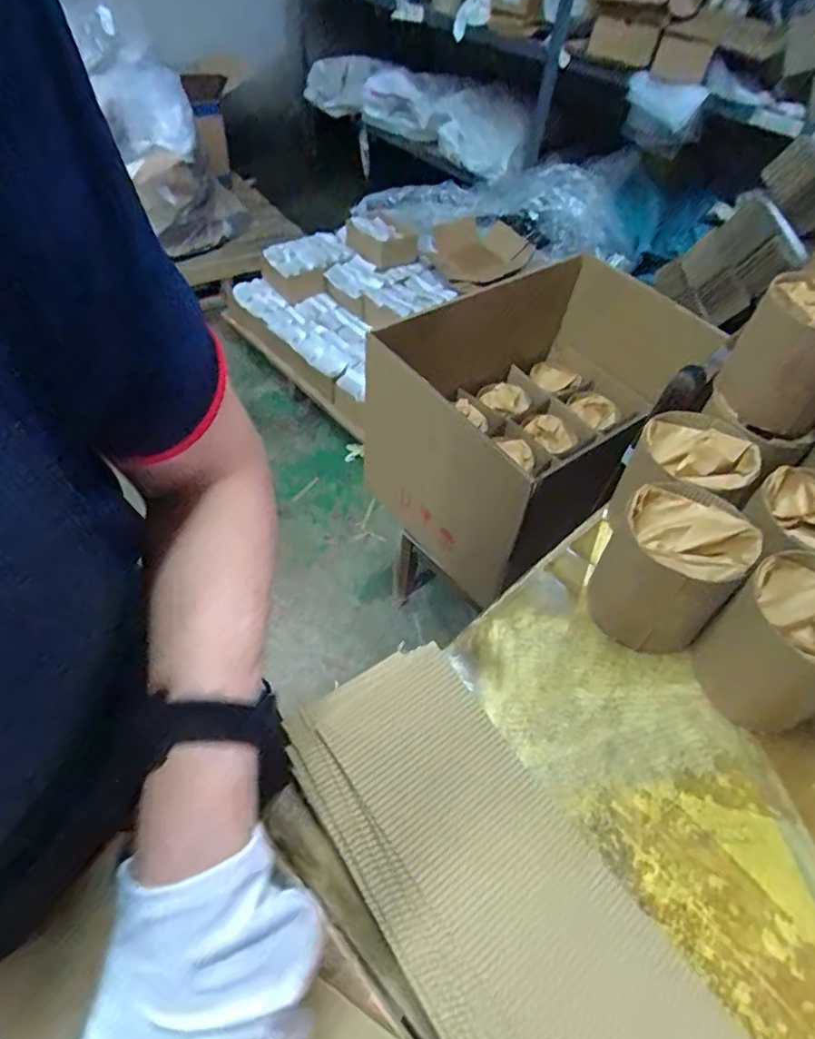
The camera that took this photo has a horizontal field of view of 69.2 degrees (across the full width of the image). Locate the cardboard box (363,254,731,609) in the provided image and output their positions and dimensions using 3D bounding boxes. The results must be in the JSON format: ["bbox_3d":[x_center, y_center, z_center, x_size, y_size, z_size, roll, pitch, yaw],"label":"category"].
[{"bbox_3d":[0.225,-0.180,1.038,0.487,0.351,0.294,-32,60,-28],"label":"cardboard box"}]

